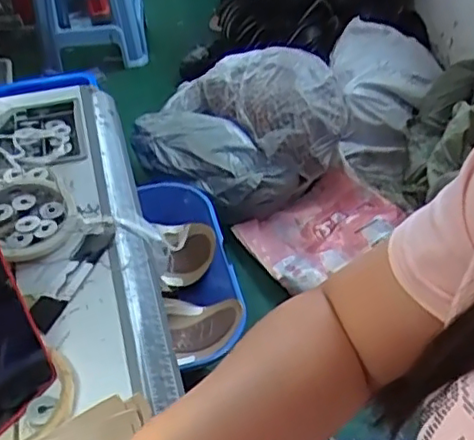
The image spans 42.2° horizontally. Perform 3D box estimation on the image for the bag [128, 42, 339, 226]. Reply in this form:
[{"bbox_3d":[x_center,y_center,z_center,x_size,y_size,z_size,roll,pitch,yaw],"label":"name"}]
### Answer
[{"bbox_3d":[-0.007,-0.267,1.608,0.519,0.239,0.410,-5,44,-5],"label":"bag"}]

